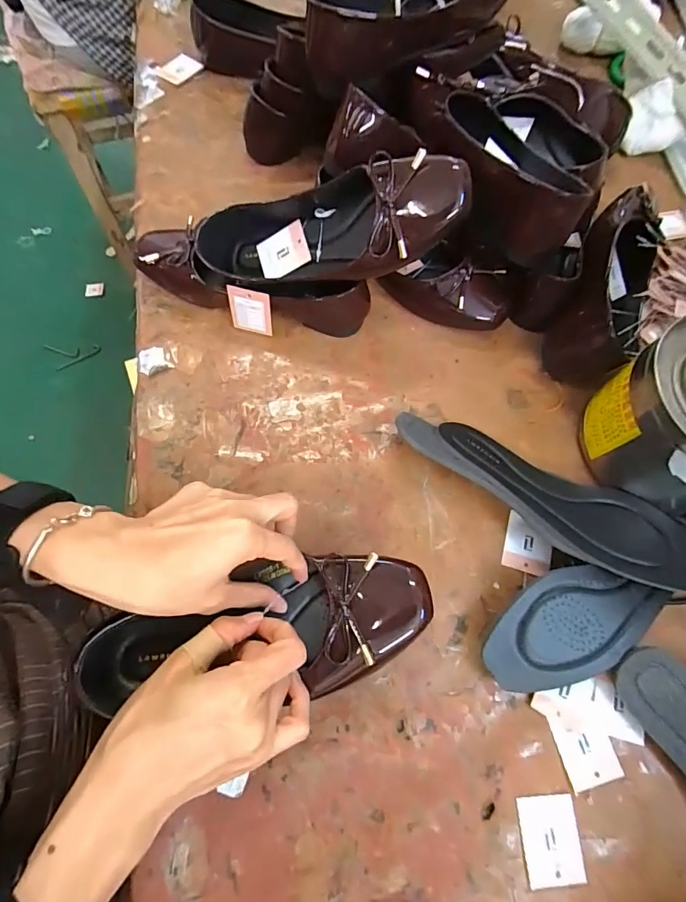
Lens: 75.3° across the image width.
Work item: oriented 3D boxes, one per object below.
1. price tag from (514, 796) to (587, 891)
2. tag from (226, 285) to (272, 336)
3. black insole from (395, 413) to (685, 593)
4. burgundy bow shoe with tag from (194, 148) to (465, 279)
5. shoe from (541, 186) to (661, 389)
[{"bbox_3d":[0.144,0.270,0.308,0.039,0.004,0.050,-4,70,-3],"label":"price tag"},{"bbox_3d":[-0.088,-0.132,0.421,0.040,0.051,0.004,13,58,2],"label":"tag"},{"bbox_3d":[0.165,0.036,0.375,0.263,0.041,0.076,28,71,8],"label":"black insole"},{"bbox_3d":[-0.024,-0.185,0.377,0.249,0.062,0.074,1,68,24],"label":"burgundy bow shoe with tag"},{"bbox_3d":[0.259,-0.160,0.429,0.075,0.065,0.206,24,71,7],"label":"shoe"}]

